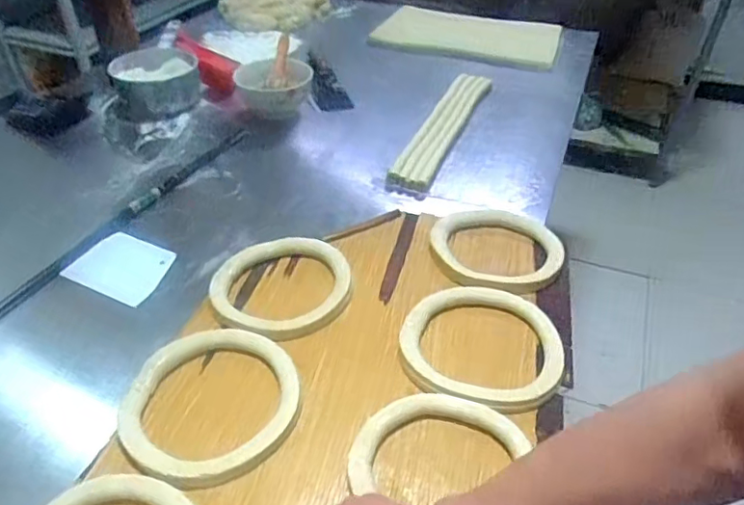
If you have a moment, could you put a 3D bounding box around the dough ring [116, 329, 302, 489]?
[{"bbox_3d":[-0.171,0.156,0.600,0.186,0.021,0.182,-1,41,1],"label":"dough ring"}]

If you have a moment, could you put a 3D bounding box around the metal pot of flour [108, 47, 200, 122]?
[{"bbox_3d":[-0.424,-0.335,1.114,0.162,0.094,0.140,-12,42,-13],"label":"metal pot of flour"}]

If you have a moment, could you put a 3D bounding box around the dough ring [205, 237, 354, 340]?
[{"bbox_3d":[-0.116,0.043,0.715,0.174,0.031,0.152,-3,41,-1],"label":"dough ring"}]

